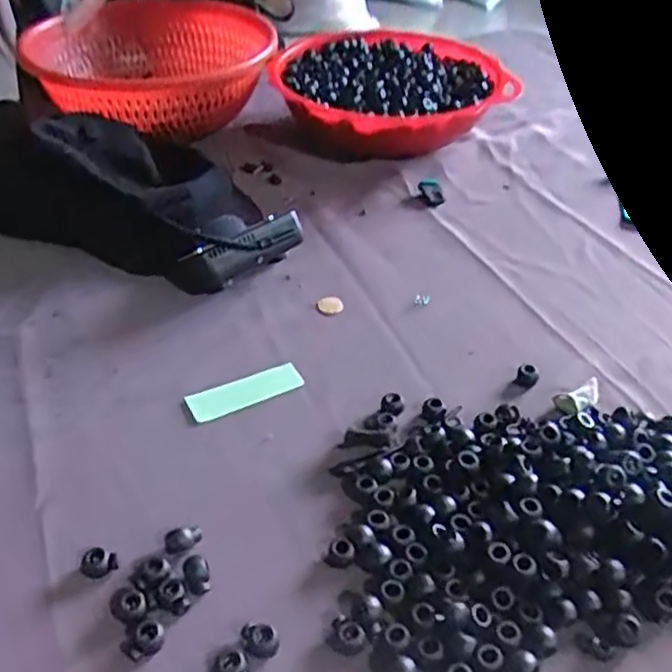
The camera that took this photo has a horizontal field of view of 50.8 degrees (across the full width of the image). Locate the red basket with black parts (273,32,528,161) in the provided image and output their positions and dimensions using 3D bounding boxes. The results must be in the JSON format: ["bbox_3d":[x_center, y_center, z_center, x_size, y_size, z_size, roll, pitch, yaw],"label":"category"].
[{"bbox_3d":[0.054,-0.253,0.766,0.243,0.077,0.222,-20,45,-21],"label":"red basket with black parts"}]

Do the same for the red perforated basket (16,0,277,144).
[{"bbox_3d":[-0.199,-0.296,0.781,0.274,0.080,0.243,-11,42,-13],"label":"red perforated basket"}]

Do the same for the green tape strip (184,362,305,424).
[{"bbox_3d":[-0.062,0.038,0.486,0.080,0.004,0.024,-19,54,-23],"label":"green tape strip"}]

